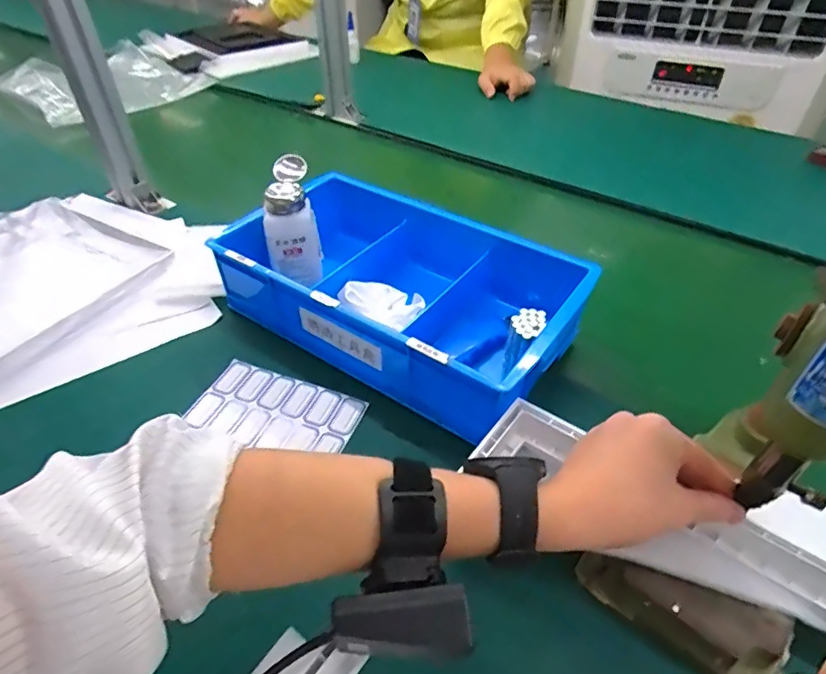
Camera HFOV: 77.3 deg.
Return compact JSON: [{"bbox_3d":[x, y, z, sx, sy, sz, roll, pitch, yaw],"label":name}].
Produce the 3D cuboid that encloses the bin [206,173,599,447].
[{"bbox_3d":[-0.011,-0.052,0.541,0.353,0.089,0.216,25,49,24],"label":"bin"}]

